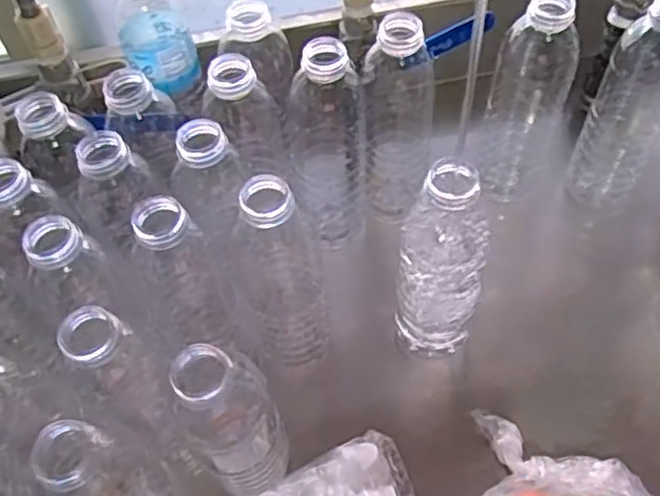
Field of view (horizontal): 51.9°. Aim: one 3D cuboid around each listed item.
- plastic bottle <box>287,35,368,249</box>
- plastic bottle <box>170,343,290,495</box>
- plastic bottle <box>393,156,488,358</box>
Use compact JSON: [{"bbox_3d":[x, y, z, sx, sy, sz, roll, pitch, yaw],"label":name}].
[{"bbox_3d":[-0.003,-0.085,0.563,0.064,0.209,0.061,-5,55,0],"label":"plastic bottle"},{"bbox_3d":[-0.060,0.114,0.422,0.055,0.155,0.047,-26,57,-14],"label":"plastic bottle"},{"bbox_3d":[0.078,0.019,0.484,0.058,0.194,0.051,11,57,12],"label":"plastic bottle"}]

